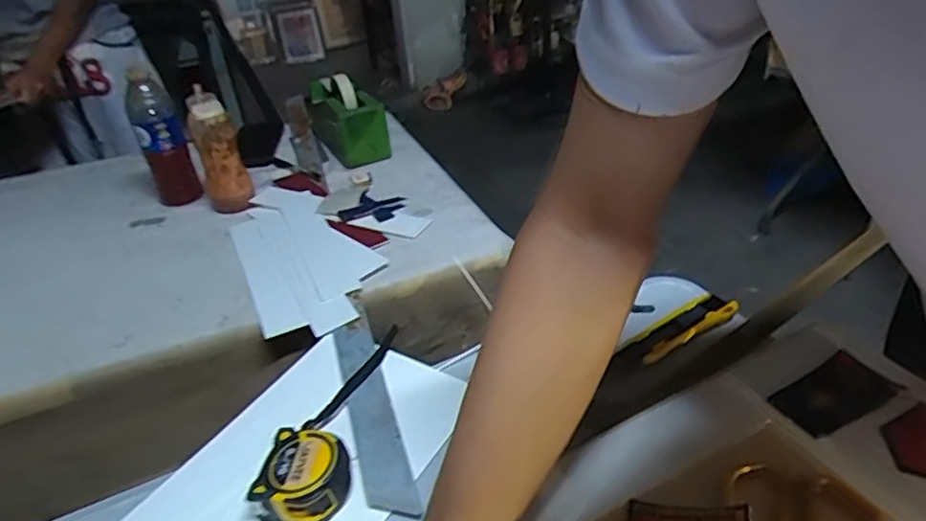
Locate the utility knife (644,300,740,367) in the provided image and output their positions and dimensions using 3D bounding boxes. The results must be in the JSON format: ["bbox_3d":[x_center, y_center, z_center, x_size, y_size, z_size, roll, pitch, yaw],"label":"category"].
[{"bbox_3d":[0.219,0.068,0.595,0.124,0.014,0.011,-23,37,-23],"label":"utility knife"}]

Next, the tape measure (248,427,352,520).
[{"bbox_3d":[-0.120,0.167,0.482,0.071,0.039,0.065,2,35,13],"label":"tape measure"}]

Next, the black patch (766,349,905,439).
[{"bbox_3d":[0.308,0.111,0.518,0.099,0.004,0.055,-22,37,-22],"label":"black patch"}]

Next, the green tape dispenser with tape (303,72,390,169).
[{"bbox_3d":[-0.191,-0.239,1.018,0.093,0.101,0.218,-18,34,-19],"label":"green tape dispenser with tape"}]

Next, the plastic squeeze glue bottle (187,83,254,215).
[{"bbox_3d":[-0.334,-0.144,0.853,0.061,0.168,0.052,-20,36,-19],"label":"plastic squeeze glue bottle"}]

